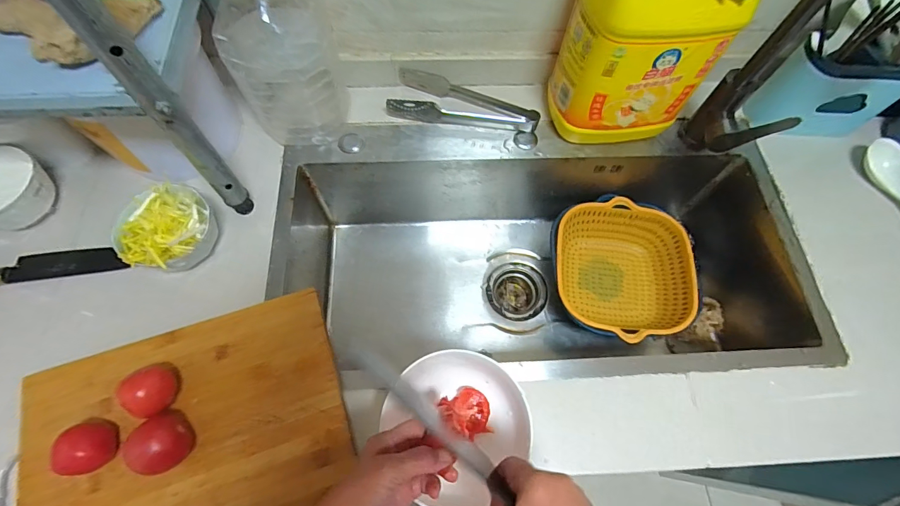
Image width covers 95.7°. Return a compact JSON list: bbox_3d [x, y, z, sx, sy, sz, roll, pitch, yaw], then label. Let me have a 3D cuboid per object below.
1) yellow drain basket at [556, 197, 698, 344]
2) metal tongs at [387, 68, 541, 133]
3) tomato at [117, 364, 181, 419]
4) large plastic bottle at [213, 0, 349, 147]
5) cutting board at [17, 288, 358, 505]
[{"bbox_3d":[0.295,0.038,0.712,0.230,0.100,0.246,8,67,0],"label":"yellow drain basket"},{"bbox_3d":[0.024,-0.237,0.646,0.236,0.039,0.084,10,67,1],"label":"metal tongs"},{"bbox_3d":[-0.322,0.146,0.440,0.046,0.051,0.045,30,69,10],"label":"tomato"},{"bbox_3d":[-0.217,-0.262,0.525,0.134,0.257,0.113,-18,69,-10],"label":"large plastic bottle"},{"bbox_3d":[-0.286,0.201,0.452,0.337,0.030,0.237,-19,69,-10],"label":"cutting board"}]

